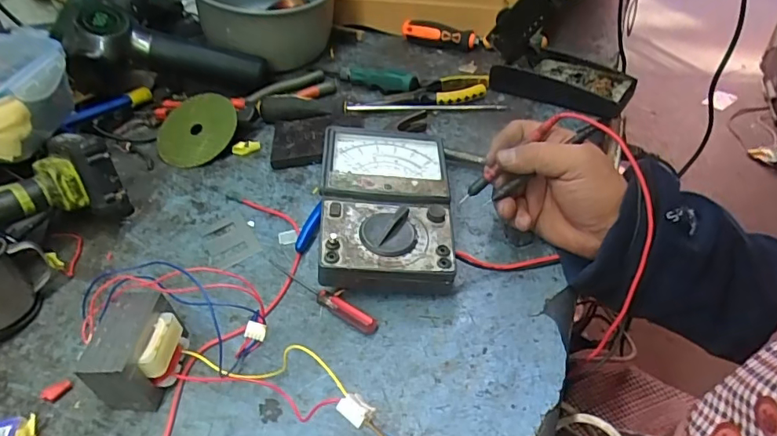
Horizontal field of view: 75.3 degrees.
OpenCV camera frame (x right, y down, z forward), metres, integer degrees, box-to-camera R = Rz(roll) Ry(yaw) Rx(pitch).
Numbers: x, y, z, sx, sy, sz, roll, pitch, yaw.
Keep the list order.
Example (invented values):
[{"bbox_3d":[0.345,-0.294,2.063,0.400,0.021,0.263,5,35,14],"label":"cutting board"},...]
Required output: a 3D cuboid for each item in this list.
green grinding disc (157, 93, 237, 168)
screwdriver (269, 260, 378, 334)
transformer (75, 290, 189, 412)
[{"bbox_3d":[-0.231,-0.109,0.607,0.101,0.006,0.095,-5,69,13],"label":"green grinding disc"},{"bbox_3d":[-0.057,0.061,0.425,0.120,0.013,0.019,28,53,31],"label":"screwdriver"},{"bbox_3d":[-0.181,0.099,0.373,0.055,0.058,0.068,1,44,8],"label":"transformer"}]

